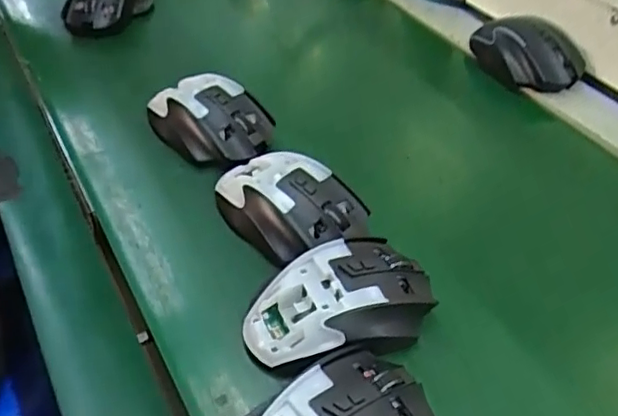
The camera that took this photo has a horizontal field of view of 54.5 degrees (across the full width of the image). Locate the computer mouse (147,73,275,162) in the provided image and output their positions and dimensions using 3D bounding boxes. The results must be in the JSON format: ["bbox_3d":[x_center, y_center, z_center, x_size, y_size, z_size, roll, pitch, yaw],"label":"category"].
[{"bbox_3d":[-0.078,-0.074,0.480,0.068,0.034,0.103,-34,52,-32],"label":"computer mouse"}]

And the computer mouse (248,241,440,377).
[{"bbox_3d":[0.020,0.056,0.352,0.110,0.034,0.066,-20,46,-21],"label":"computer mouse"}]

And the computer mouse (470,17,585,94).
[{"bbox_3d":[0.207,-0.151,0.580,0.067,0.046,0.108,-17,45,-18],"label":"computer mouse"}]

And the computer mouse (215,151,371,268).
[{"bbox_3d":[-0.016,-0.004,0.412,0.109,0.036,0.065,33,52,31],"label":"computer mouse"}]

